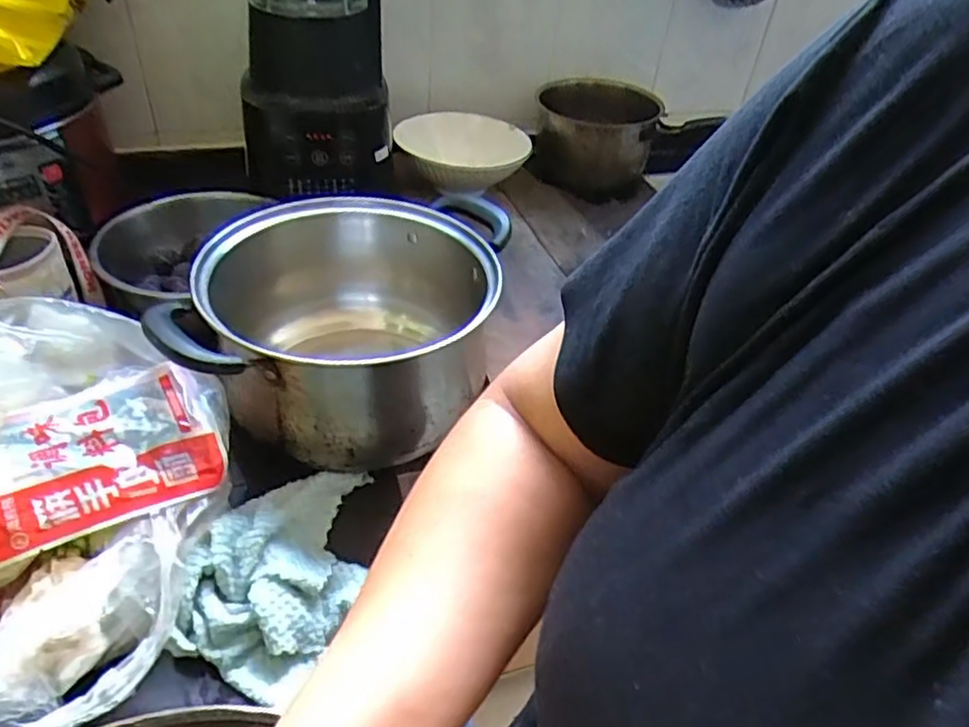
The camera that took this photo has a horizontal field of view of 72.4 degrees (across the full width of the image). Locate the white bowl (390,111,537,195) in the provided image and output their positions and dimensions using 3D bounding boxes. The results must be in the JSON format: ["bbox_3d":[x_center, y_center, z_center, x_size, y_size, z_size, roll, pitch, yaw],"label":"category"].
[{"bbox_3d":[-0.027,-0.299,0.938,0.187,0.059,0.187,4,40,-3],"label":"white bowl"}]

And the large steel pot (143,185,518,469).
[{"bbox_3d":[-0.121,-0.027,0.608,0.254,0.155,0.246,4,40,-3],"label":"large steel pot"}]

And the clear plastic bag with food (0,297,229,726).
[{"bbox_3d":[-0.280,0.078,0.439,0.199,0.106,0.295,-6,42,-16],"label":"clear plastic bag with food"}]

